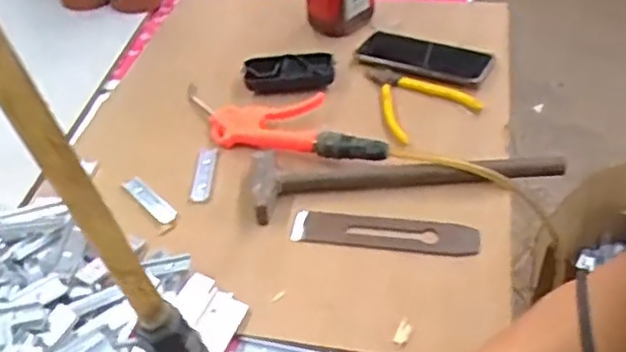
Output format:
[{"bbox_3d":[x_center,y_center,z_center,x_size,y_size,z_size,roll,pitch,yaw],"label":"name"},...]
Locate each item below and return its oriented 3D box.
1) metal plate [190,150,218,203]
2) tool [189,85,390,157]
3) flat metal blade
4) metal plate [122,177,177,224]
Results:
[{"bbox_3d":[-0.115,-0.002,0.701,0.020,0.006,0.079,3,43,-1],"label":"metal plate"},{"bbox_3d":[-0.038,-0.069,0.743,0.260,0.034,0.107,8,42,12],"label":"tool"},{"bbox_3d":[0.068,0.055,0.632,0.175,0.005,0.040,5,48,11],"label":"flat metal blade"},{"bbox_3d":[-0.166,0.025,0.679,0.021,0.009,0.081,-34,50,-31],"label":"metal plate"}]

